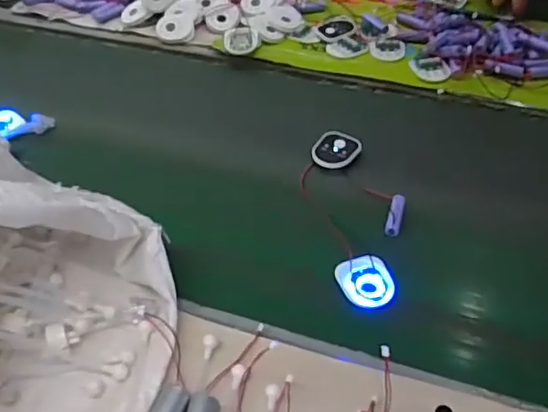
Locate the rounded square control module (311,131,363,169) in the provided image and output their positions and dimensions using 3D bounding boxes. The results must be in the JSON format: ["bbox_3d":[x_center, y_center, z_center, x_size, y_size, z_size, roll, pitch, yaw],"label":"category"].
[{"bbox_3d":[0.071,-0.068,0.681,0.055,0.012,0.056,29,54,27],"label":"rounded square control module"}]

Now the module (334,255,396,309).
[{"bbox_3d":[0.087,0.071,0.542,0.048,0.007,0.057,-14,47,-10],"label":"module"}]

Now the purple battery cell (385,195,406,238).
[{"bbox_3d":[0.125,0.009,0.594,0.014,0.013,0.053,11,48,13],"label":"purple battery cell"}]

